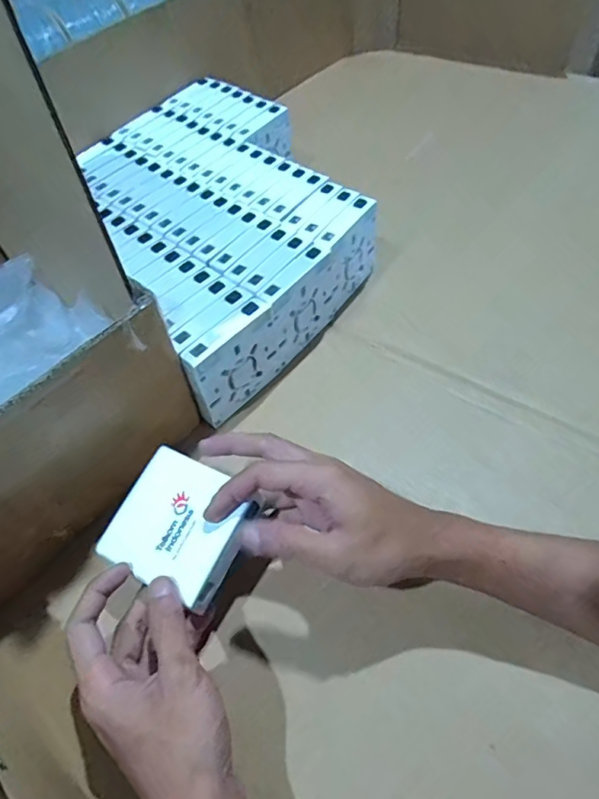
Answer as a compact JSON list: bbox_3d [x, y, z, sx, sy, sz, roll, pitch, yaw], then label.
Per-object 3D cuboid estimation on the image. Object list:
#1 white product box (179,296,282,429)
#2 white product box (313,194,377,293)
[{"bbox_3d":[-0.057,-0.031,0.451,0.022,0.082,0.089,35,64,26],"label":"white product box"},{"bbox_3d":[0.048,-0.148,0.528,0.022,0.082,0.082,29,61,23],"label":"white product box"}]

